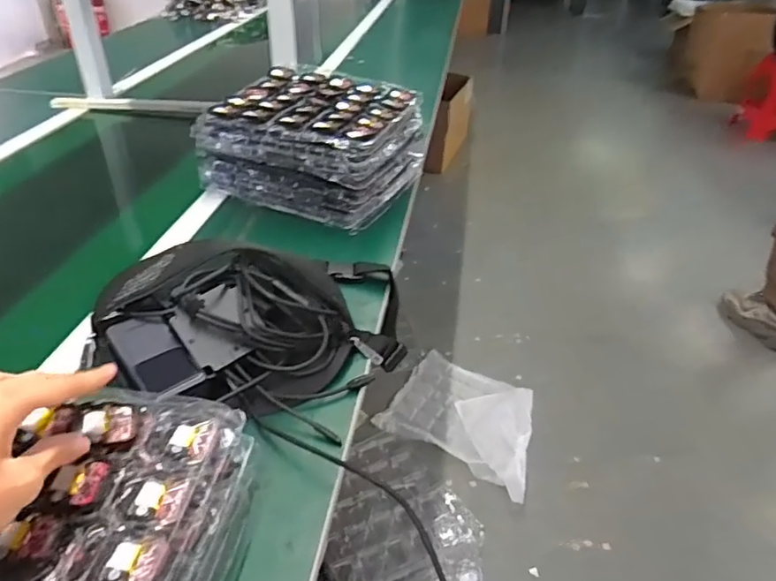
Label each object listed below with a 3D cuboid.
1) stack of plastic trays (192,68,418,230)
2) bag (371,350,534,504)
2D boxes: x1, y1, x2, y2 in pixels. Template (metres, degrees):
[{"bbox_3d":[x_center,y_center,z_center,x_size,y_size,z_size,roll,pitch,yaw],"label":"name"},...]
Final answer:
[{"bbox_3d":[-0.118,-0.245,0.945,0.298,0.140,0.267,15,38,17],"label":"stack of plastic trays"},{"bbox_3d":[0.209,0.338,1.489,0.434,0.087,0.307,25,41,28],"label":"bag"}]

